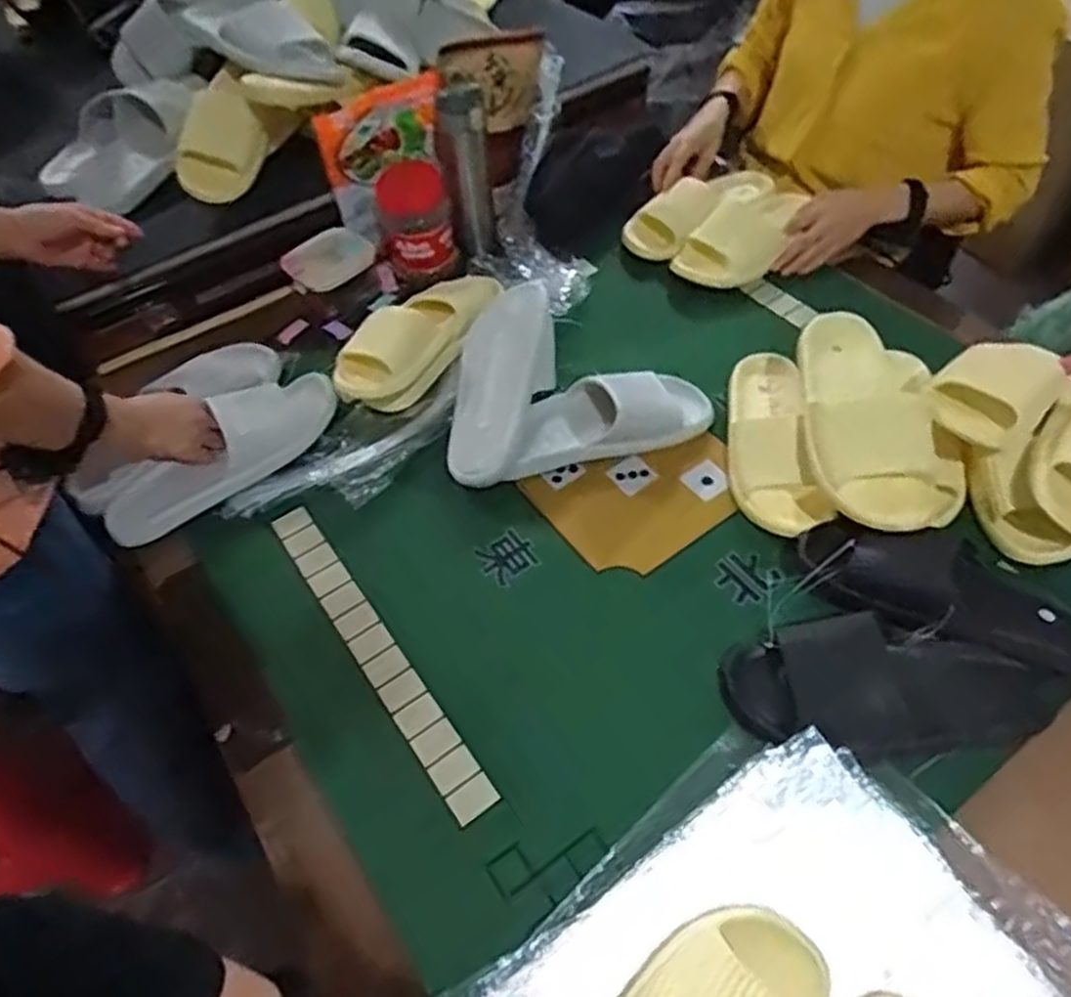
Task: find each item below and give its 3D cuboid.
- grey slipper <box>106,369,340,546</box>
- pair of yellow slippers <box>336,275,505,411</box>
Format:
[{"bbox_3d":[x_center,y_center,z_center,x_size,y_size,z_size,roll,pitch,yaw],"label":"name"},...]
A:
[{"bbox_3d":[-0.356,-0.050,0.891,0.107,0.055,0.280,37,65,27],"label":"grey slipper"},{"bbox_3d":[-0.135,-0.209,0.965,0.097,0.075,0.266,25,60,22],"label":"pair of yellow slippers"}]

